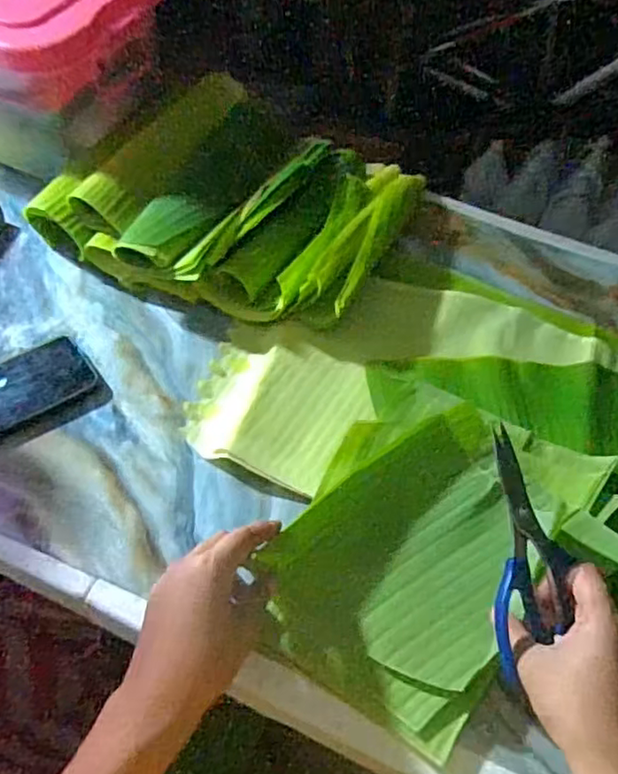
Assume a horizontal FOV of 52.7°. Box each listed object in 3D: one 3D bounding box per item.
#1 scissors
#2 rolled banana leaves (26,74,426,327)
[{"bbox_3d":[0.150,0.113,0.421,0.057,0.021,0.163,0,79,-3],"label":"scissors"},{"bbox_3d":[-0.076,-0.205,0.686,0.328,0.095,0.285,24,56,13],"label":"rolled banana leaves"}]

